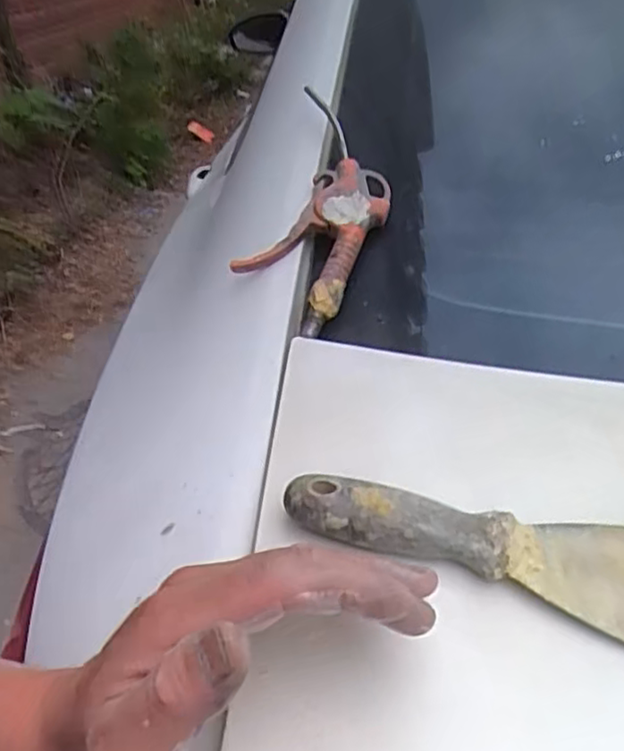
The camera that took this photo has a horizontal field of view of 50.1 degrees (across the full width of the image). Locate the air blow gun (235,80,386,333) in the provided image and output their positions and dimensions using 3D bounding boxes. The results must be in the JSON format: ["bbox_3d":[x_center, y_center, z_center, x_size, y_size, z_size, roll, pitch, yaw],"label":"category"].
[{"bbox_3d":[0.009,-0.133,0.530,0.099,0.024,0.239,5,61,14],"label":"air blow gun"}]

